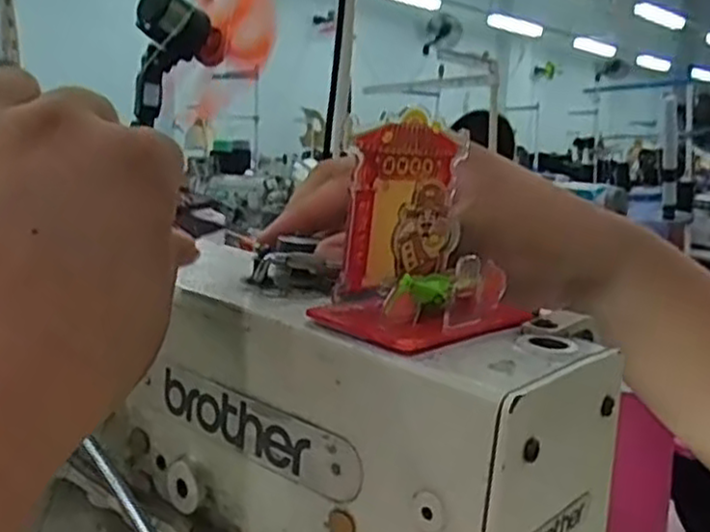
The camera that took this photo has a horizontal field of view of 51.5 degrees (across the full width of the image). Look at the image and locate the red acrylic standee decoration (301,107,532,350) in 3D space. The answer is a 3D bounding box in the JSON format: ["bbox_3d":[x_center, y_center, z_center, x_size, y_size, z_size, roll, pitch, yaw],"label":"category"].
[{"bbox_3d":[0.027,-0.014,0.257,0.041,0.070,0.069,12,14,40],"label":"red acrylic standee decoration"}]

